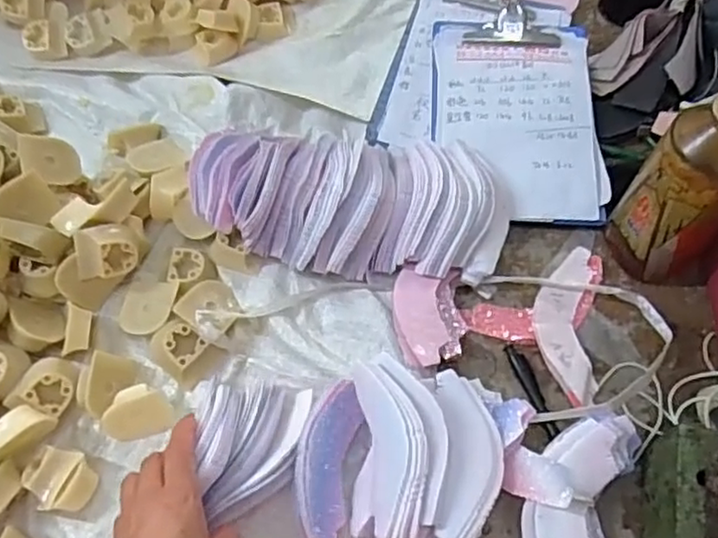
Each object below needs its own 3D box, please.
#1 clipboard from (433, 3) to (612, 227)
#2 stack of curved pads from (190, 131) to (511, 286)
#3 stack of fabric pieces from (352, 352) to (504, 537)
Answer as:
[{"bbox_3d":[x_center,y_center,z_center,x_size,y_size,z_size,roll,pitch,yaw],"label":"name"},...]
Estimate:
[{"bbox_3d":[0.142,-0.145,0.609,0.145,0.017,0.219,1,63,4],"label":"clipboard"},{"bbox_3d":[-0.009,-0.058,0.555,0.252,0.044,0.121,2,63,4],"label":"stack of curved pads"},{"bbox_3d":[0.048,0.130,0.461,0.100,0.050,0.128,0,63,3],"label":"stack of fabric pieces"}]

